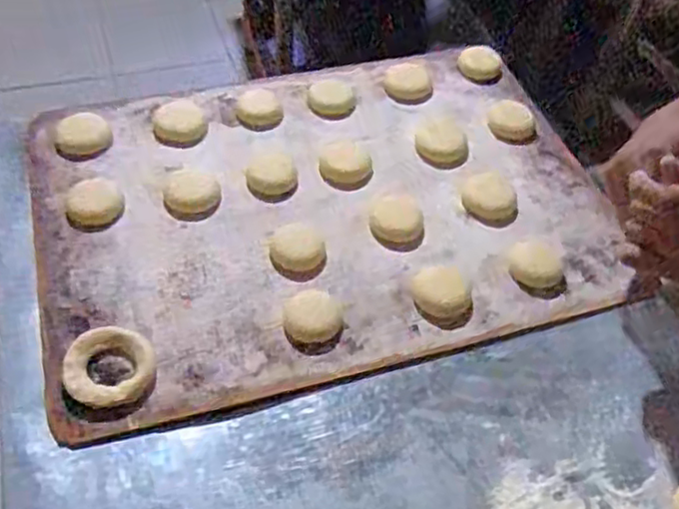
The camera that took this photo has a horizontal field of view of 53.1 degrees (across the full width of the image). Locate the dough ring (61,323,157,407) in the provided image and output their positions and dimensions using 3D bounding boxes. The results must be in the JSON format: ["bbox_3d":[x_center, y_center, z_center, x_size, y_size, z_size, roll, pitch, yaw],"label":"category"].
[{"bbox_3d":[-0.195,0.094,0.575,0.071,0.025,0.065,2,51,-3],"label":"dough ring"}]

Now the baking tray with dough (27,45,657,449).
[{"bbox_3d":[-0.018,-0.065,0.721,0.570,0.025,0.405,-12,53,-14],"label":"baking tray with dough"}]

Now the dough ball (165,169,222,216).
[{"bbox_3d":[-0.152,-0.066,0.705,0.057,0.021,0.054,-5,52,-9],"label":"dough ball"}]

